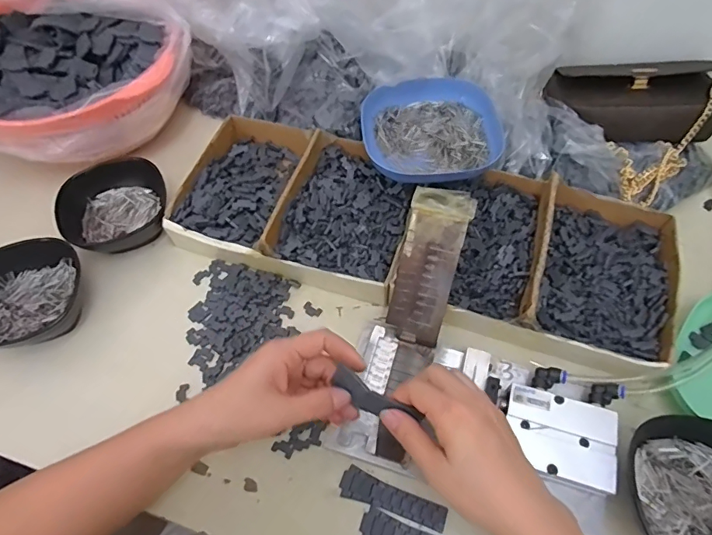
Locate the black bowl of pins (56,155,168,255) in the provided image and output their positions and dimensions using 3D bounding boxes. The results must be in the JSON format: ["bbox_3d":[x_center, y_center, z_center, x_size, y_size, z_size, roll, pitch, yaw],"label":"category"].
[{"bbox_3d":[-0.257,-0.062,0.496,0.111,0.046,0.117,-1,59,1],"label":"black bowl of pins"}]

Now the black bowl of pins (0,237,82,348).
[{"bbox_3d":[-0.314,0.029,0.446,0.101,0.053,0.108,-1,59,1],"label":"black bowl of pins"}]

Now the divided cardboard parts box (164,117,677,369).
[{"bbox_3d":[0.059,-0.045,0.467,0.487,0.055,0.197,14,60,10],"label":"divided cardboard parts box"}]

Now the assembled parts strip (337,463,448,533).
[{"bbox_3d":[0.030,0.184,0.367,0.086,0.004,0.023,15,61,10],"label":"assembled parts strip"}]

